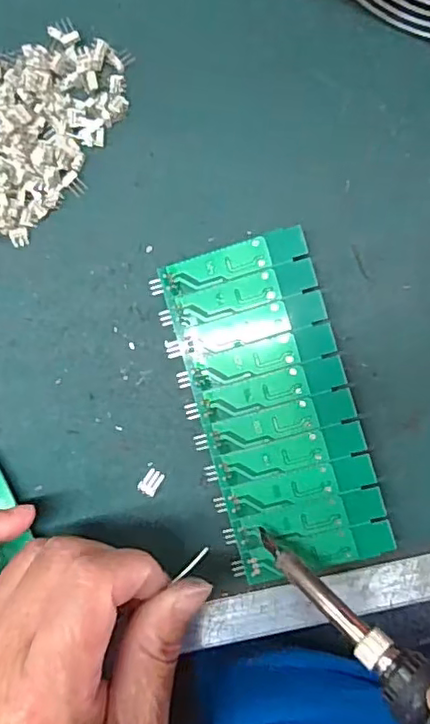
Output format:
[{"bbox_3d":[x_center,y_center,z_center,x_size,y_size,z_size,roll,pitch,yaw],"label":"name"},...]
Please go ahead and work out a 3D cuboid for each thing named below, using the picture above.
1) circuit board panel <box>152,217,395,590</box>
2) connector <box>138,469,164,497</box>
[{"bbox_3d":[0.025,0.019,0.251,0.061,0.013,0.137,-15,89,2],"label":"circuit board panel"},{"bbox_3d":[-0.028,0.052,0.257,0.008,0.005,0.011,30,90,2],"label":"connector"}]

